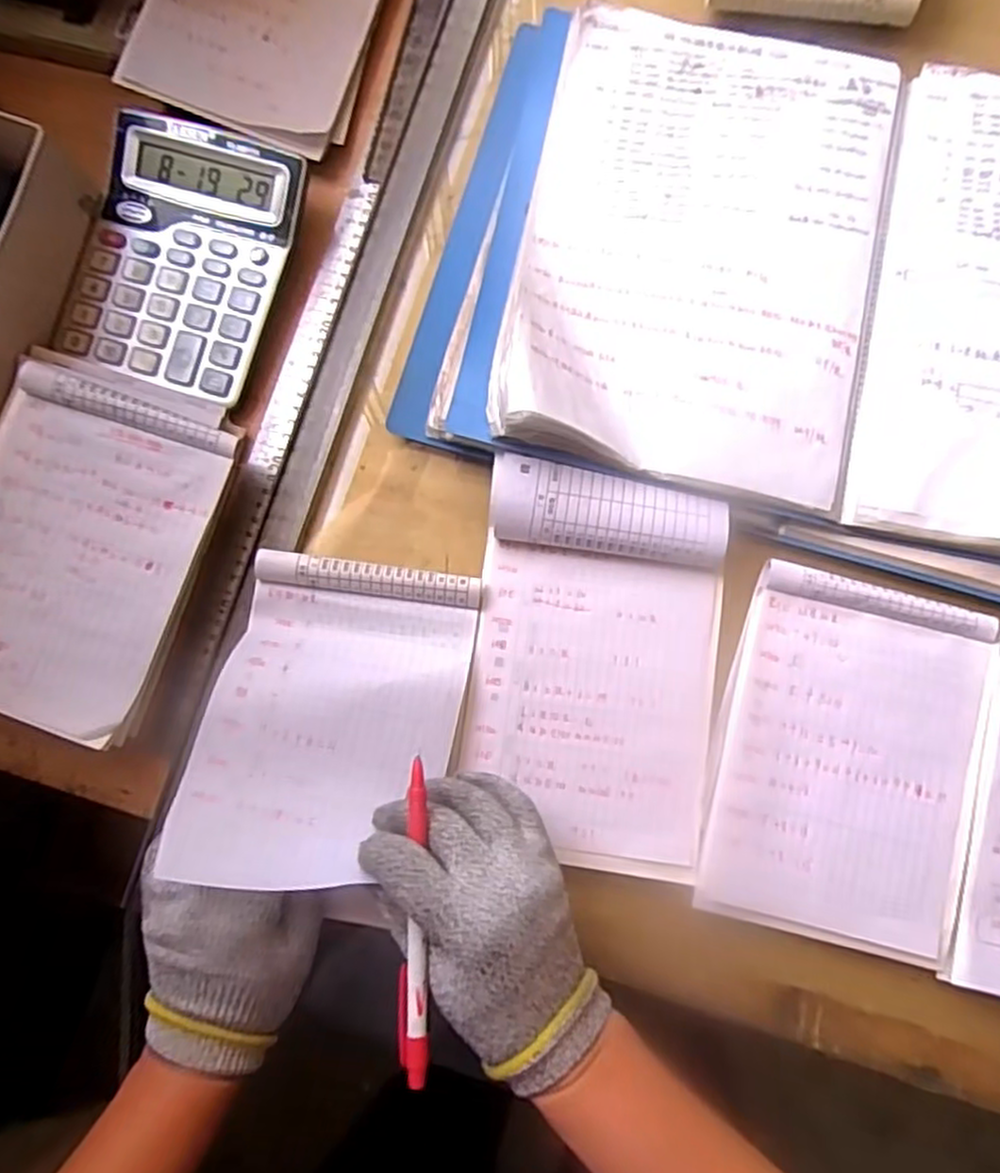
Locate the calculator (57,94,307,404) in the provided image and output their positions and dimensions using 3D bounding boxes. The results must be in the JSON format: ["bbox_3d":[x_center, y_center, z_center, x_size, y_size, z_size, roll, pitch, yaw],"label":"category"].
[{"bbox_3d":[-0.212,-0.218,0.483,0.133,0.030,0.169,18,83,5],"label":"calculator"}]

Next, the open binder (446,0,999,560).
[{"bbox_3d":[0.229,-0.186,0.450,0.473,0.053,0.310,12,82,5],"label":"open binder"}]

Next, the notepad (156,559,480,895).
[{"bbox_3d":[-0.093,0.066,0.400,0.137,0.067,0.169,6,82,4],"label":"notepad"}]

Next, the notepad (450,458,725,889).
[{"bbox_3d":[0.055,0.047,0.427,0.140,0.033,0.221,7,82,4],"label":"notepad"}]

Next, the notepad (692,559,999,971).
[{"bbox_3d":[0.200,0.098,0.416,0.143,0.010,0.199,15,83,5],"label":"notepad"}]

